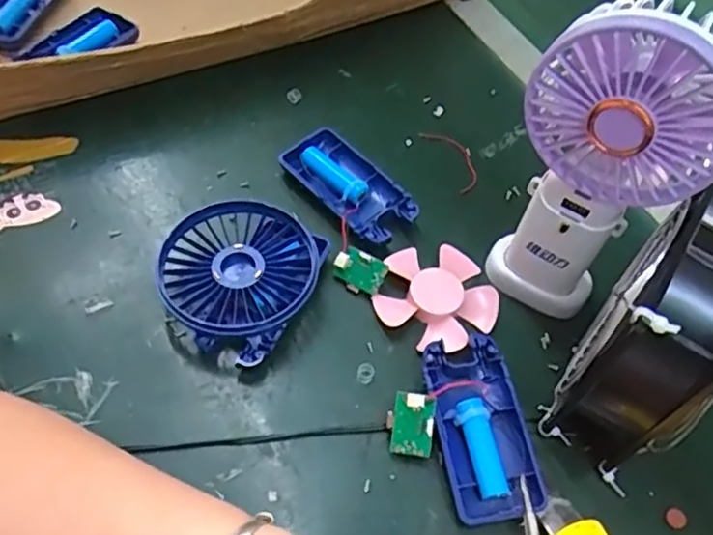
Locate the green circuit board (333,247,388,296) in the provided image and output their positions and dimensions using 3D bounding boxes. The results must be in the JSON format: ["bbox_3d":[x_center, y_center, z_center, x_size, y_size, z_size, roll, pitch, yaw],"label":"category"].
[{"bbox_3d":[0.001,0.003,0.388,0.030,0.004,0.024,33,95,10],"label":"green circuit board"}]

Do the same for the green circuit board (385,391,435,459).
[{"bbox_3d":[0.027,0.080,0.334,0.024,0.004,0.031,6,88,12],"label":"green circuit board"}]

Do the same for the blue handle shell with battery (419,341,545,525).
[{"bbox_3d":[0.063,0.082,0.338,0.046,0.022,0.091,-8,56,-10],"label":"blue handle shell with battery"}]

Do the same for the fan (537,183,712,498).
[{"bbox_3d":[0.150,0.030,0.322,0.047,0.116,0.111,31,58,16],"label":"fan"}]

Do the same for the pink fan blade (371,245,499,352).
[{"bbox_3d":[0.048,0.017,0.387,0.068,0.013,0.065,2,55,-4],"label":"pink fan blade"}]

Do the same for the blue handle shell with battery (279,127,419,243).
[{"bbox_3d":[-0.005,-0.052,0.428,0.046,0.015,0.092,-32,64,-24],"label":"blue handle shell with battery"}]

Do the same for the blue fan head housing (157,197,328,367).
[{"bbox_3d":[-0.066,0.004,0.374,0.083,0.029,0.092,23,57,11],"label":"blue fan head housing"}]

